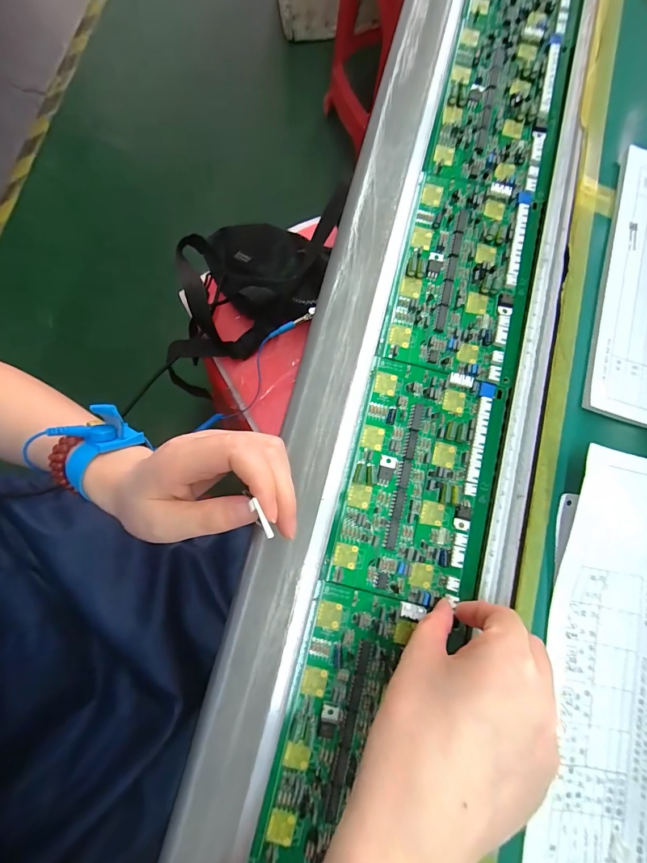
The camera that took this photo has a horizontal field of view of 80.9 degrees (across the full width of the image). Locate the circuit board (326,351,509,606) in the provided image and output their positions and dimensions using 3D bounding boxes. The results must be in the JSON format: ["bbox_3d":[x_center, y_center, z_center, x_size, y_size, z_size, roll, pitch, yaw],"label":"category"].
[{"bbox_3d":[0.066,0.033,0.255,0.095,0.009,0.153,14,80,3],"label":"circuit board"}]

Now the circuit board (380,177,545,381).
[{"bbox_3d":[0.105,-0.118,0.280,0.096,0.010,0.158,15,80,3],"label":"circuit board"}]

